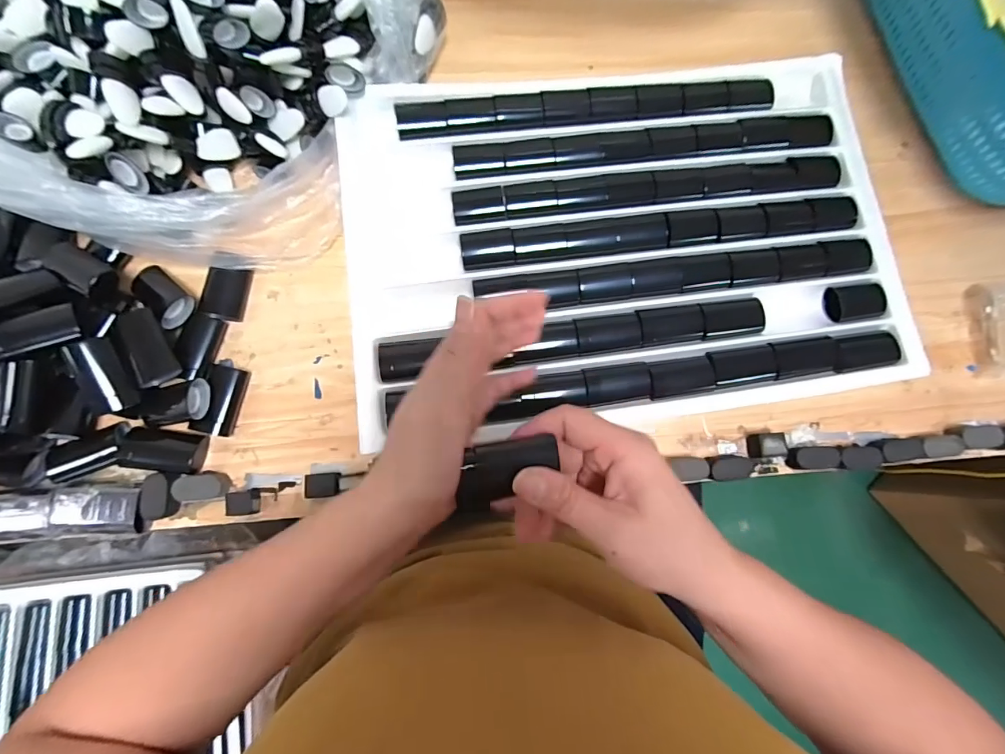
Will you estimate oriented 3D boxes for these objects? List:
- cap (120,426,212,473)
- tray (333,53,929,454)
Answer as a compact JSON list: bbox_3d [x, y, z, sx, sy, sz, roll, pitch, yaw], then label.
[{"bbox_3d":[-0.280,0.060,0.363,0.061,0.032,0.031,8,80,-2],"label":"cap"},{"bbox_3d":[0.113,-0.134,0.407,0.495,0.021,0.335,-6,81,-5],"label":"tray"}]

